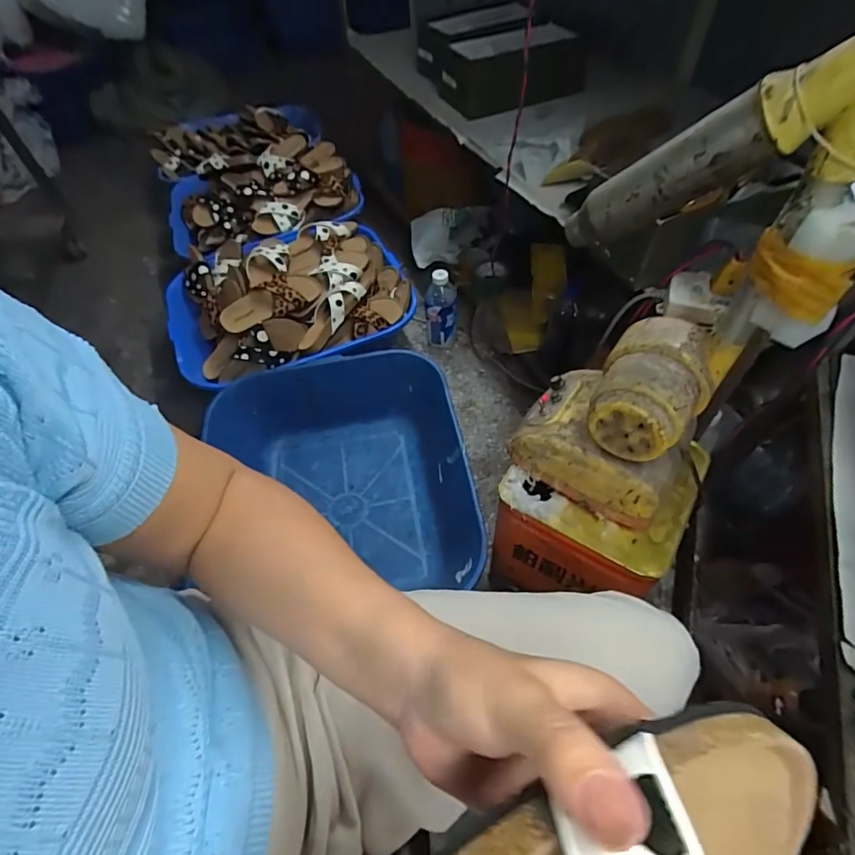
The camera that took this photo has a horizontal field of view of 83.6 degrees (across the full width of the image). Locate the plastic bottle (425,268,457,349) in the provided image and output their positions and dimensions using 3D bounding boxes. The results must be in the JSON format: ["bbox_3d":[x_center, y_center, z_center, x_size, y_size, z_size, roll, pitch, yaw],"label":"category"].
[{"bbox_3d":[0.038,-0.315,1.260,0.086,0.228,0.073,-10,54,-2],"label":"plastic bottle"}]

